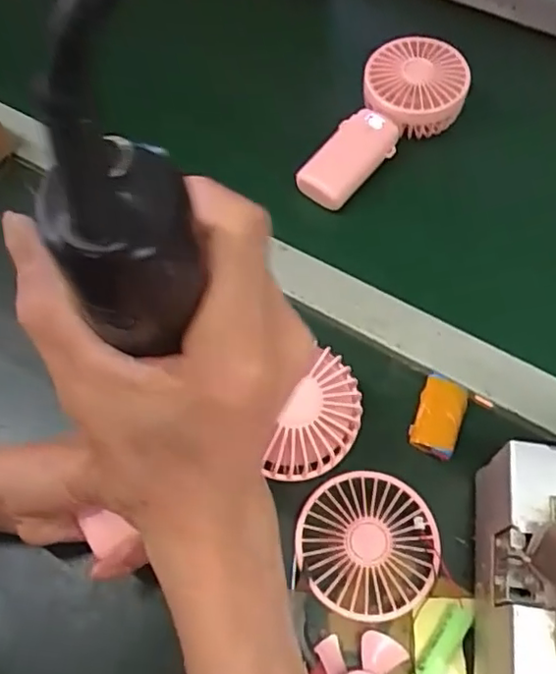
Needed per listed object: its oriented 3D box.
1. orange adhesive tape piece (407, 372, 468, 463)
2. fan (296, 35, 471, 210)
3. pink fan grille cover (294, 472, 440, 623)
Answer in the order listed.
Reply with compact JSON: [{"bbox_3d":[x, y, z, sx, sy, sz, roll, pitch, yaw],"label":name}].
[{"bbox_3d":[0.111,0.054,0.424,0.030,0.013,0.055,19,65,11],"label":"orange adhesive tape piece"},{"bbox_3d":[0.096,-0.186,0.534,0.087,0.044,0.183,32,67,16],"label":"fan"},{"bbox_3d":[0.056,0.128,0.383,0.085,0.007,0.085,11,63,7],"label":"pink fan grille cover"}]

